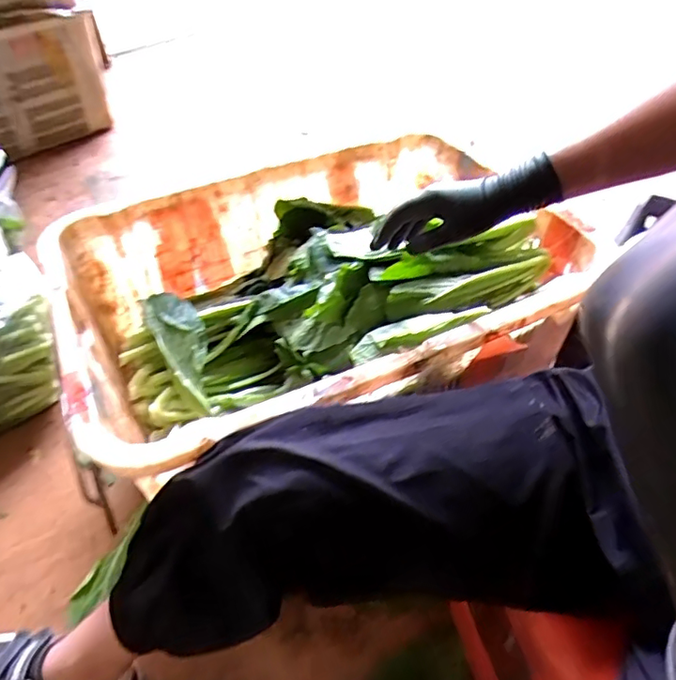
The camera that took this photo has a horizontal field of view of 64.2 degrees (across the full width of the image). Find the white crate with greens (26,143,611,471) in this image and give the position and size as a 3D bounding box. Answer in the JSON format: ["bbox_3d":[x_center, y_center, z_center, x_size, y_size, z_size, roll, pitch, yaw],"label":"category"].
[{"bbox_3d":[-0.023,-0.066,0.805,0.687,0.223,0.497,-21,50,-19],"label":"white crate with greens"}]

